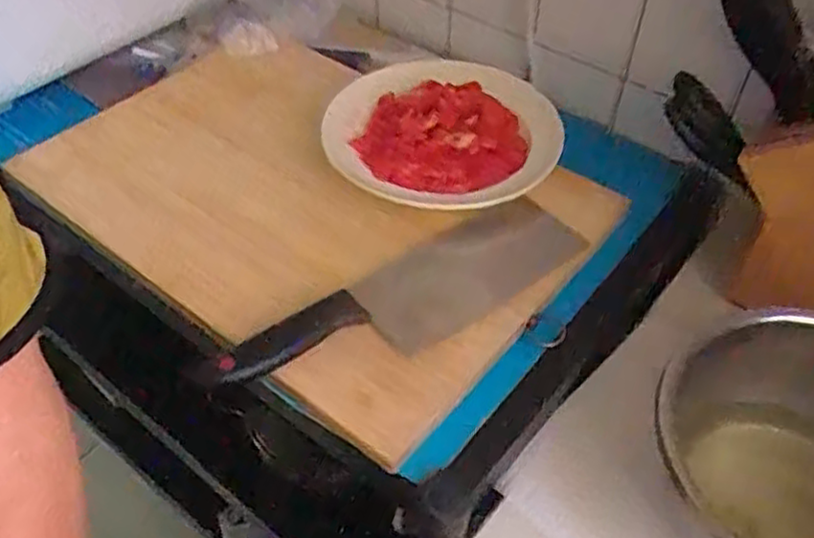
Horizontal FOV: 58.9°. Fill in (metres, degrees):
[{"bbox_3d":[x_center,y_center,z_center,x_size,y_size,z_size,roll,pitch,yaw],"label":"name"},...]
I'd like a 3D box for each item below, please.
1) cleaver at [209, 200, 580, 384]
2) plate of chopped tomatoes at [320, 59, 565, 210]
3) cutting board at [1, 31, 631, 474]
[{"bbox_3d":[-0.002,0.022,0.510,0.276,0.023,0.075,-27,54,-22],"label":"cleaver"},{"bbox_3d":[0.026,-0.119,0.617,0.195,0.026,0.188,0,48,0],"label":"plate of chopped tomatoes"},{"bbox_3d":[-0.087,-0.068,0.597,0.442,0.038,0.299,30,55,24],"label":"cutting board"}]

